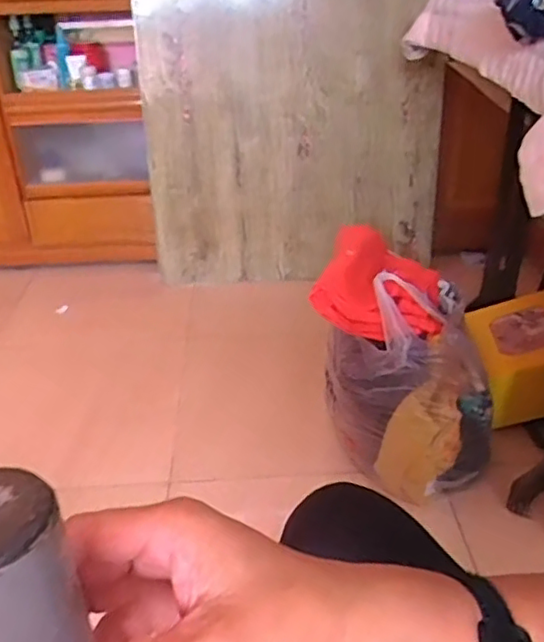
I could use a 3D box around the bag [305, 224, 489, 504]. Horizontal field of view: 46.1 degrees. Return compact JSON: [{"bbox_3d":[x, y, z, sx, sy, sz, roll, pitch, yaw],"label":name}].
[{"bbox_3d":[0.239,0.057,1.192,0.300,0.337,0.394,4,28,10],"label":"bag"}]

